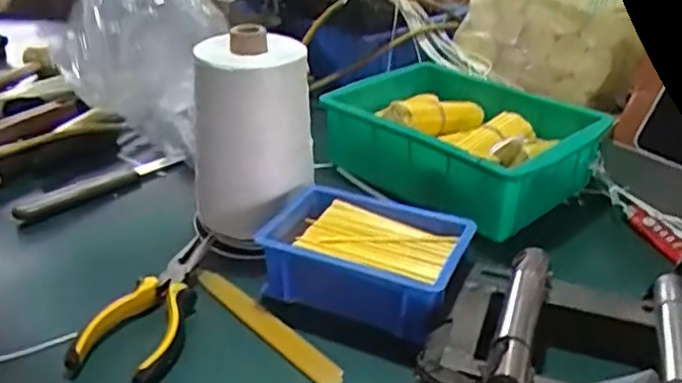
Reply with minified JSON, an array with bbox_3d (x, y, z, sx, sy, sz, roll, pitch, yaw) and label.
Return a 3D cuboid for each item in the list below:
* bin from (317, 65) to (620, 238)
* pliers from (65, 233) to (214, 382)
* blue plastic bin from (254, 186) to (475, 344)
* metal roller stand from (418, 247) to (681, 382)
[{"bbox_3d":[0.125,-0.050,0.675,0.187,0.082,0.241,-25,37,-37],"label":"bin"},{"bbox_3d":[-0.134,0.078,0.492,0.068,0.023,0.160,5,29,9],"label":"pliers"},{"bbox_3d":[0.019,0.056,0.505,0.145,0.058,0.101,13,31,22],"label":"blue plastic bin"},{"bbox_3d":[0.162,0.100,0.423,0.194,0.049,0.157,14,32,23],"label":"metal roller stand"}]

